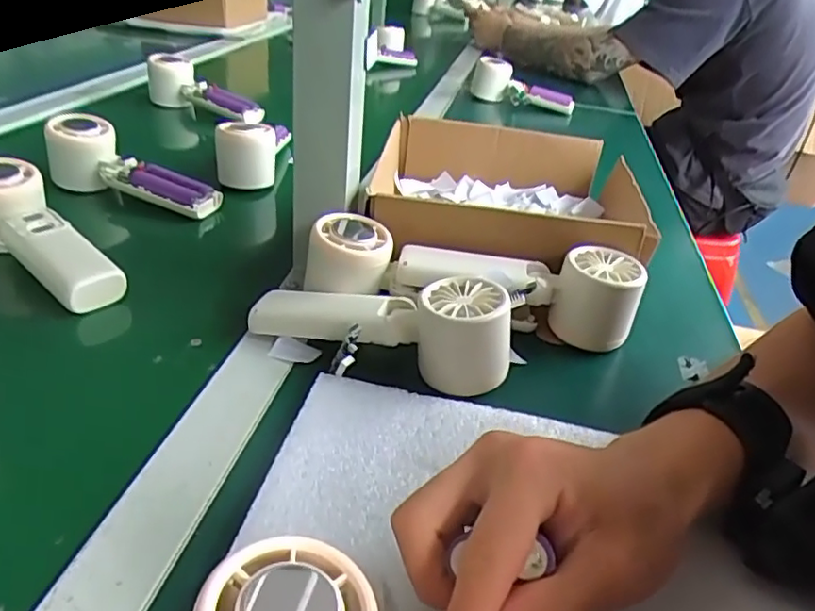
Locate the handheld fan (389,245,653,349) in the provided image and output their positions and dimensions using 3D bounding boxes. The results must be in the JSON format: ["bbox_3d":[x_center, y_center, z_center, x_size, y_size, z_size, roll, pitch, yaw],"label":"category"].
[{"bbox_3d":[0.074,-0.010,0.434,0.162,0.050,0.055,5,33,1],"label":"handheld fan"}]

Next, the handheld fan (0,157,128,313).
[{"bbox_3d":[-0.267,-0.046,0.458,0.163,0.051,0.050,36,43,21],"label":"handheld fan"}]

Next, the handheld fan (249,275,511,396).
[{"bbox_3d":[-0.019,0.010,0.380,0.165,0.048,0.065,11,33,10],"label":"handheld fan"}]

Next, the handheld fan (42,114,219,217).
[{"bbox_3d":[-0.252,-0.129,0.572,0.158,0.059,0.043,12,33,12],"label":"handheld fan"}]

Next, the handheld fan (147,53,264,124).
[{"bbox_3d":[-0.273,-0.291,0.826,0.175,0.057,0.050,23,37,26],"label":"handheld fan"}]

